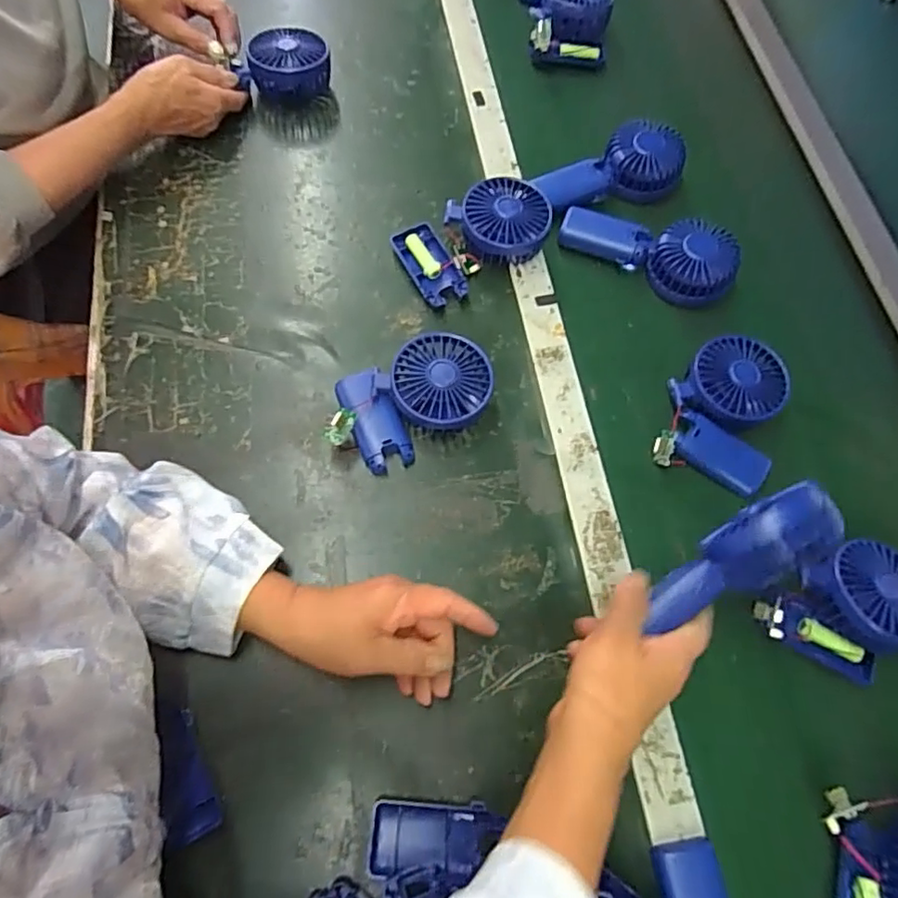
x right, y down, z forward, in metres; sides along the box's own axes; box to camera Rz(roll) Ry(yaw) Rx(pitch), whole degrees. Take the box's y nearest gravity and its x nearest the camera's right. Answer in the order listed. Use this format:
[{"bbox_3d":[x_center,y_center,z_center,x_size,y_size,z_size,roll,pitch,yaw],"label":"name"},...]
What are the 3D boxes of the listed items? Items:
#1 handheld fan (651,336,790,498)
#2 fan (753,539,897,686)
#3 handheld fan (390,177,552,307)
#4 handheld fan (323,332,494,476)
[{"bbox_3d":[0.255,-0.038,0.559,0.098,0.036,0.140,18,69,4],"label":"handheld fan"},{"bbox_3d":[0.323,0.136,0.488,0.134,0.059,0.092,-30,73,-14],"label":"fan"},{"bbox_3d":[0.026,-0.214,0.601,0.149,0.044,0.093,-28,73,-13],"label":"handheld fan"},{"bbox_3d":[-0.035,-0.042,0.531,0.148,0.043,0.088,-23,72,-12],"label":"handheld fan"}]

